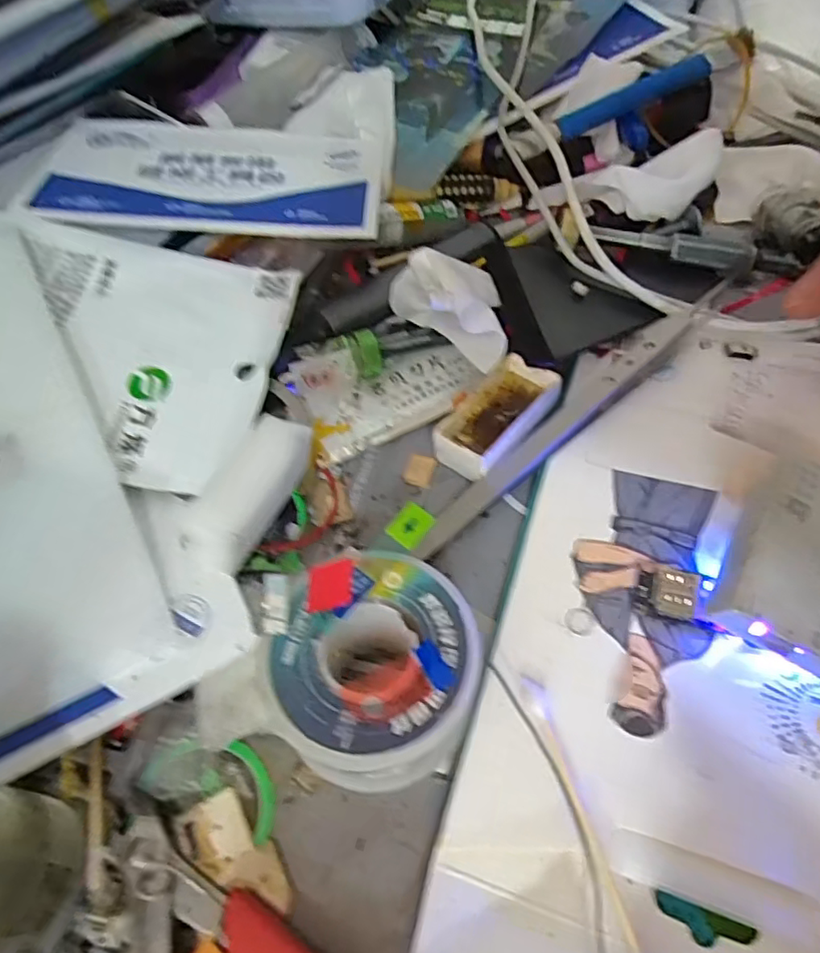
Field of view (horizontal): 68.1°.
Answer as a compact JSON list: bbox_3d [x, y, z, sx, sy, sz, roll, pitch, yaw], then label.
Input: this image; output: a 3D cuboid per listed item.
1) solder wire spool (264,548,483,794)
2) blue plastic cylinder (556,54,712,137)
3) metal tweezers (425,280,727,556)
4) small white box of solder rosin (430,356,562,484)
[{"bbox_3d":[-0.008,0.052,0.160,0.050,0.037,0.055,-2,56,3],"label":"solder wire spool"},{"bbox_3d":[0.103,-0.179,0.283,0.078,0.013,0.010,-24,57,-11],"label":"blue plastic cylinder"},{"bbox_3d":[0.058,-0.020,0.210,0.140,0.006,0.012,-41,61,-6],"label":"metal tweezers"},{"bbox_3d":[0.031,-0.022,0.217,0.045,0.015,0.027,-40,62,-20],"label":"small white box of solder rosin"}]

